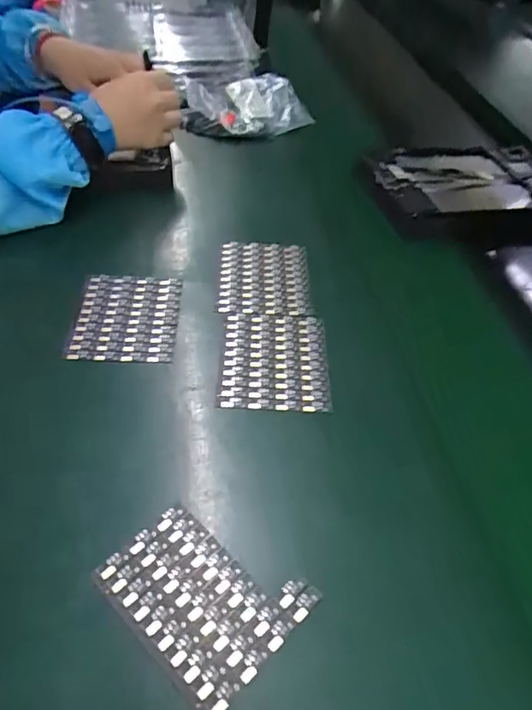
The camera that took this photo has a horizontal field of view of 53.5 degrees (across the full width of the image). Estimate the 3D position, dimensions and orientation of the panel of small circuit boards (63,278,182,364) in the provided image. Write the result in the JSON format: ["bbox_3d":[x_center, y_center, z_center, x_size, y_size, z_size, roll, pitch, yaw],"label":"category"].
[{"bbox_3d":[-0.118,-0.032,0.449,0.083,0.008,0.102,3,46,-6],"label":"panel of small circuit boards"}]

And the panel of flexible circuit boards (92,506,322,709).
[{"bbox_3d":[-0.034,0.131,0.296,0.097,0.004,0.080,38,55,26],"label":"panel of flexible circuit boards"}]

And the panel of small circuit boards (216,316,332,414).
[{"bbox_3d":[0.007,0.002,0.425,0.084,0.004,0.103,5,46,-4],"label":"panel of small circuit boards"}]

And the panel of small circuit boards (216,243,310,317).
[{"bbox_3d":[-0.002,-0.073,0.504,0.084,0.009,0.103,3,46,-6],"label":"panel of small circuit boards"}]

